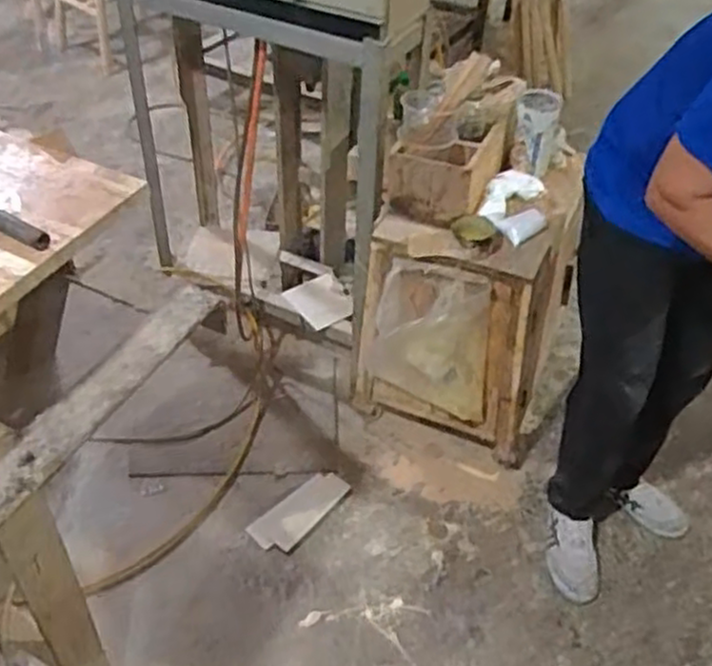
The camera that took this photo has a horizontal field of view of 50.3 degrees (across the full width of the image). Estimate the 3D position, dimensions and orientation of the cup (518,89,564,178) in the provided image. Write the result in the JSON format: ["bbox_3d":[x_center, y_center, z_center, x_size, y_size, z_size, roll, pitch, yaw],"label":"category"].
[{"bbox_3d":[0.382,-0.439,1.631,0.095,0.153,0.114,2,43,-2],"label":"cup"}]

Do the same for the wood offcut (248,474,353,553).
[{"bbox_3d":[-0.125,0.396,1.702,0.102,0.009,0.235,33,51,28],"label":"wood offcut"}]

